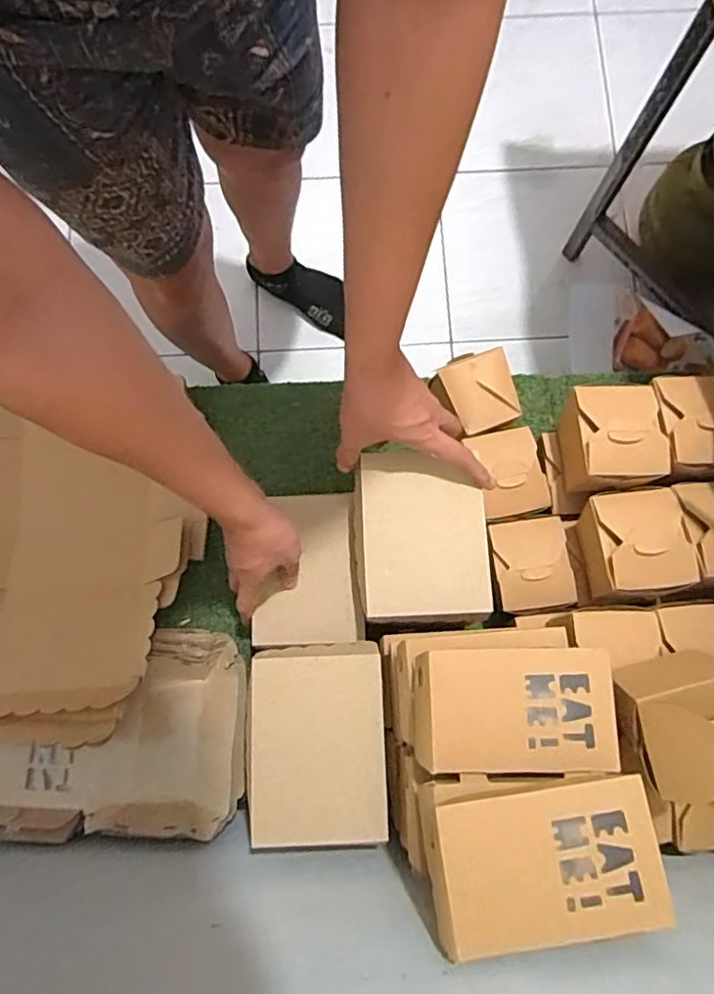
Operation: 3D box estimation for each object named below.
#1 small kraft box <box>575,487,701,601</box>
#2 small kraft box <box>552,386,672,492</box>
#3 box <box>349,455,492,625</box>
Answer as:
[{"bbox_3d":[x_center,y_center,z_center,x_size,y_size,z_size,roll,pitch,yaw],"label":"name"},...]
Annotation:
[{"bbox_3d":[0.275,0.048,0.616,0.092,0.092,0.102,-6,79,-2],"label":"small kraft box"},{"bbox_3d":[0.266,-0.061,0.642,0.081,0.097,0.108,-5,79,-1],"label":"small kraft box"},{"bbox_3d":[0.061,0.045,0.636,0.134,0.072,0.168,-3,79,-1],"label":"box"}]

